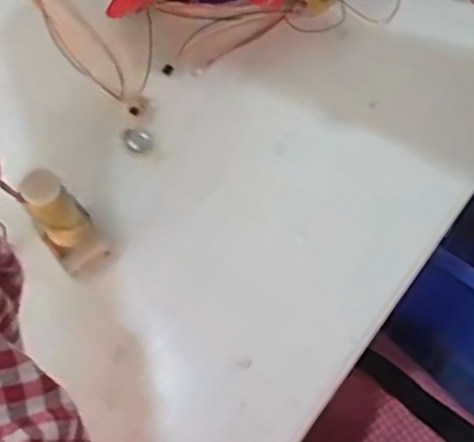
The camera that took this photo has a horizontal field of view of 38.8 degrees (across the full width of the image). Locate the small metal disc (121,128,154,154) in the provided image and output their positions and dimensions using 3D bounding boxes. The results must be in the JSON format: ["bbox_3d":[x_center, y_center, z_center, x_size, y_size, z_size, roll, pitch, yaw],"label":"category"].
[{"bbox_3d":[-0.069,-0.057,0.467,0.020,0.005,0.022,0,69,1],"label":"small metal disc"}]

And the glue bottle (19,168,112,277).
[{"bbox_3d":[-0.102,0.002,0.398,0.031,0.092,0.028,-39,74,-13],"label":"glue bottle"}]

